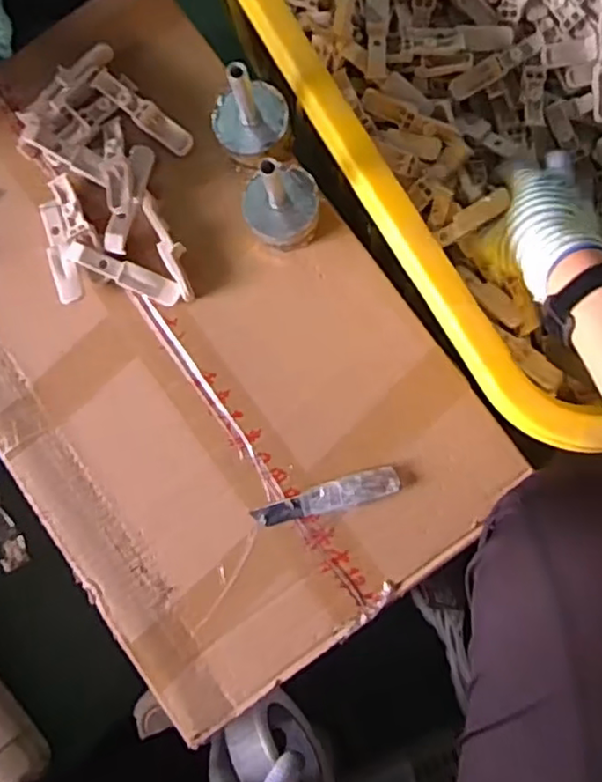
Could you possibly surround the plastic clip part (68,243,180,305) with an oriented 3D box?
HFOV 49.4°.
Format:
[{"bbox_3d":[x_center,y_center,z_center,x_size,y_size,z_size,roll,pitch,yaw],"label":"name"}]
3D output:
[{"bbox_3d":[-0.151,-0.101,0.562,0.101,0.014,0.021,24,85,5],"label":"plastic clip part"}]

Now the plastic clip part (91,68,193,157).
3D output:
[{"bbox_3d":[-0.139,-0.247,0.577,0.103,0.008,0.025,42,87,6],"label":"plastic clip part"}]

